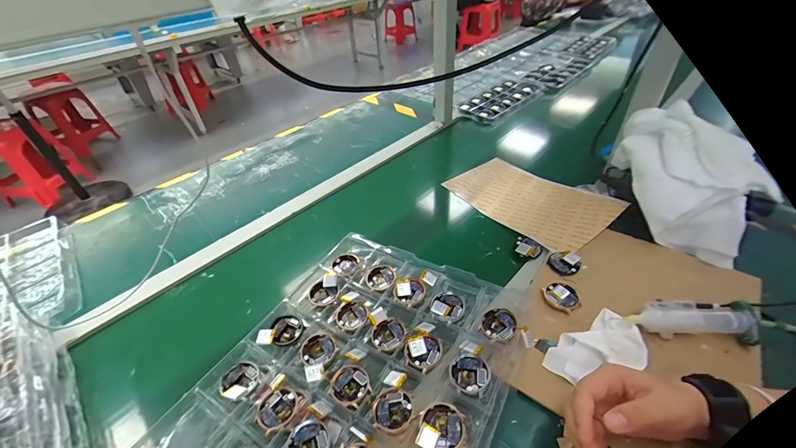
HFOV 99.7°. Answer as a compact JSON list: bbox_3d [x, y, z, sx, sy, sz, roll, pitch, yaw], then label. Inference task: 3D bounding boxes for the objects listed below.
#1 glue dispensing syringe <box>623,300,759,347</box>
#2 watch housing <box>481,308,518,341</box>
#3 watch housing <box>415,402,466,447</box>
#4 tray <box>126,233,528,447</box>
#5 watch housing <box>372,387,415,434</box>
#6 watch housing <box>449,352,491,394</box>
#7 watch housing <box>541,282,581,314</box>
[{"bbox_3d":[0.358,0.119,0.413,0.143,0.039,0.043,2,42,9],"label":"glue dispensing syringe"},{"bbox_3d":[0.125,0.122,0.412,0.039,0.008,0.043,21,47,27],"label":"watch housing"},{"bbox_3d":[0.044,0.205,0.336,0.043,0.016,0.045,-3,41,3],"label":"watch housing"},{"bbox_3d":[-0.072,0.201,0.372,0.313,0.044,0.436,21,47,26],"label":"tray"},{"bbox_3d":[-0.005,0.198,0.358,0.043,0.005,0.043,-3,41,3],"label":"watch housing"},{"bbox_3d":[0.080,0.168,0.377,0.043,0.012,0.042,-3,41,3],"label":"watch housing"},{"bbox_3d":[0.225,0.099,0.459,0.043,0.009,0.046,-3,41,3],"label":"watch housing"}]

